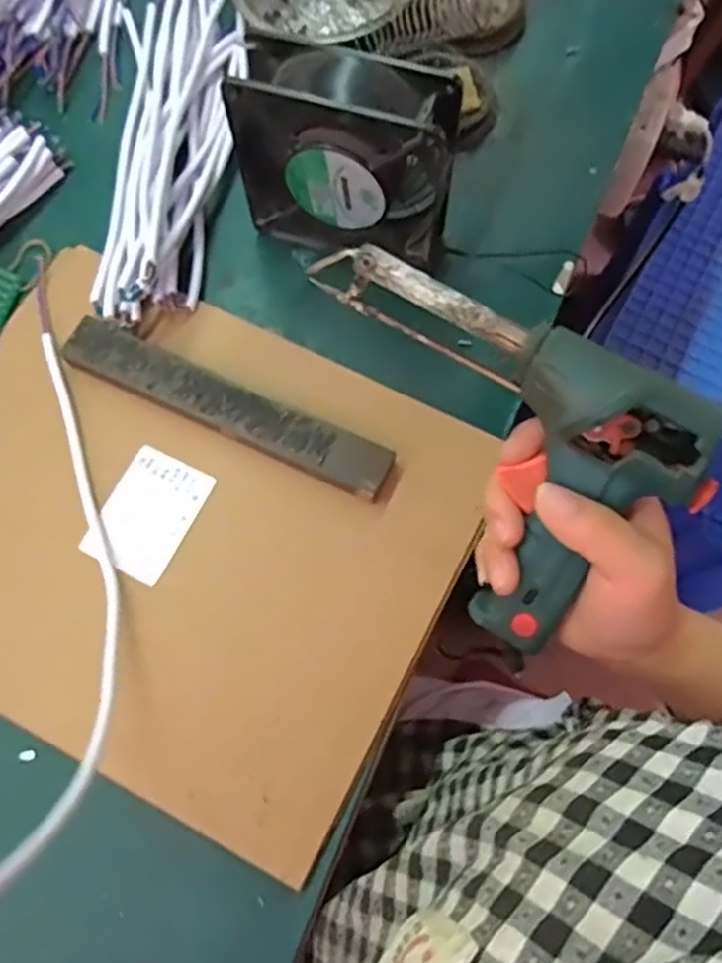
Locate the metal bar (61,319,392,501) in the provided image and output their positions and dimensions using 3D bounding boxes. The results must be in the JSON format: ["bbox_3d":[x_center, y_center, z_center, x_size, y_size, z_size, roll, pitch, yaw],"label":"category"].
[{"bbox_3d":[-0.078,-0.045,0.406,0.202,0.016,0.034,25,74,8],"label":"metal bar"}]

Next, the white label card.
[{"bbox_3d":[-0.120,0.017,0.392,0.049,0.004,0.069,25,74,8],"label":"white label card"}]

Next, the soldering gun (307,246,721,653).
[{"bbox_3d":[0.080,-0.033,0.313,0.128,0.045,0.203,-23,97,32],"label":"soldering gun"}]

